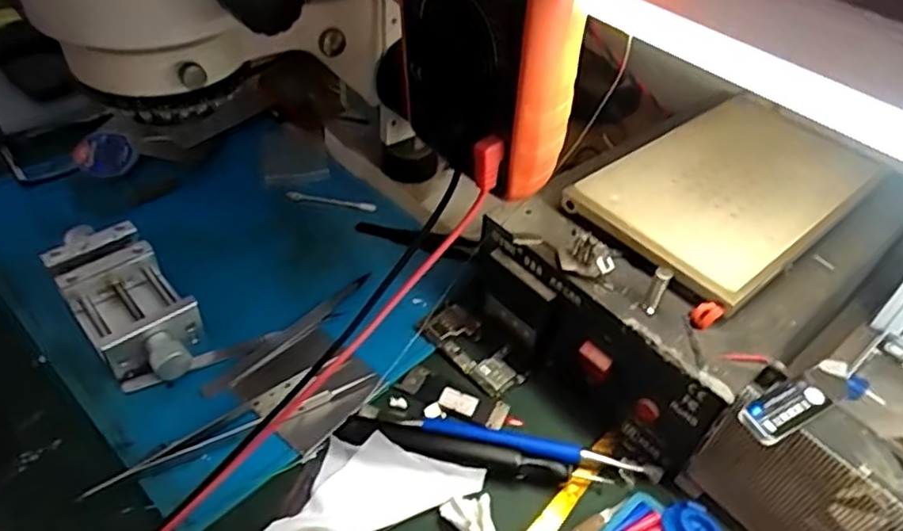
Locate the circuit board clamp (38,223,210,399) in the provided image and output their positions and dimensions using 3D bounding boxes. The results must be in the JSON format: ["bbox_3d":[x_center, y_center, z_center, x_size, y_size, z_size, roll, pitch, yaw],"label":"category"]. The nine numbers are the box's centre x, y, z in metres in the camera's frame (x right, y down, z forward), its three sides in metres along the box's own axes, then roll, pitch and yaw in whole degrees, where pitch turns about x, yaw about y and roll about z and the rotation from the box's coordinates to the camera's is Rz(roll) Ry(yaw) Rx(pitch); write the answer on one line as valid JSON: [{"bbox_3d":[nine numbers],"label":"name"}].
[{"bbox_3d":[-0.201,0.022,0.395,0.057,0.035,0.127,-30,54,-30],"label":"circuit board clamp"}]

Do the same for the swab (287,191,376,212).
[{"bbox_3d":[-0.096,-0.051,0.506,0.072,0.004,0.009,10,43,5],"label":"swab"}]

